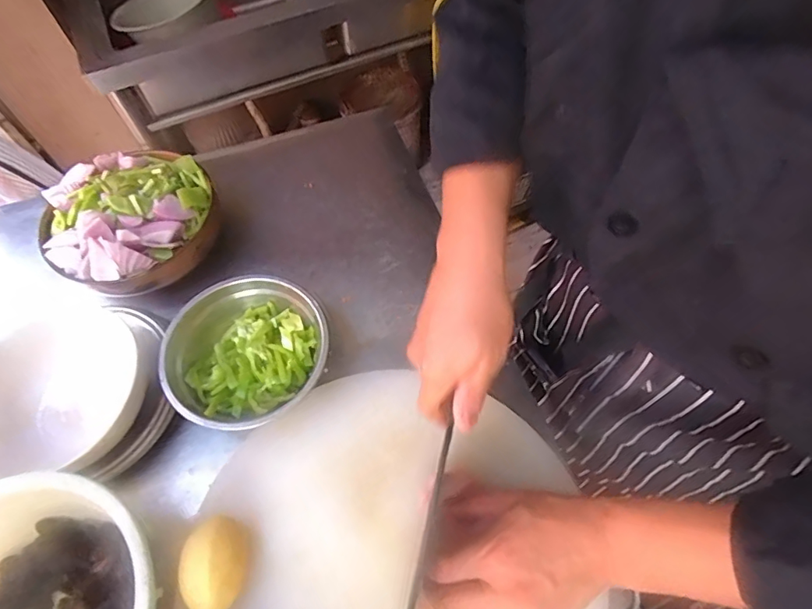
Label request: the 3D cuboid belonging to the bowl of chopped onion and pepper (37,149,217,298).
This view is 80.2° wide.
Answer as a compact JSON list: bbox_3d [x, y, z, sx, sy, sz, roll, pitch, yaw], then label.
[{"bbox_3d":[-0.335,-0.109,0.587,0.192,0.073,0.178,-2,59,3],"label":"bowl of chopped onion and pepper"}]

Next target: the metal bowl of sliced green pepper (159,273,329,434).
[{"bbox_3d":[-0.169,0.053,0.522,0.166,0.060,0.163,-2,59,3],"label":"metal bowl of sliced green pepper"}]

